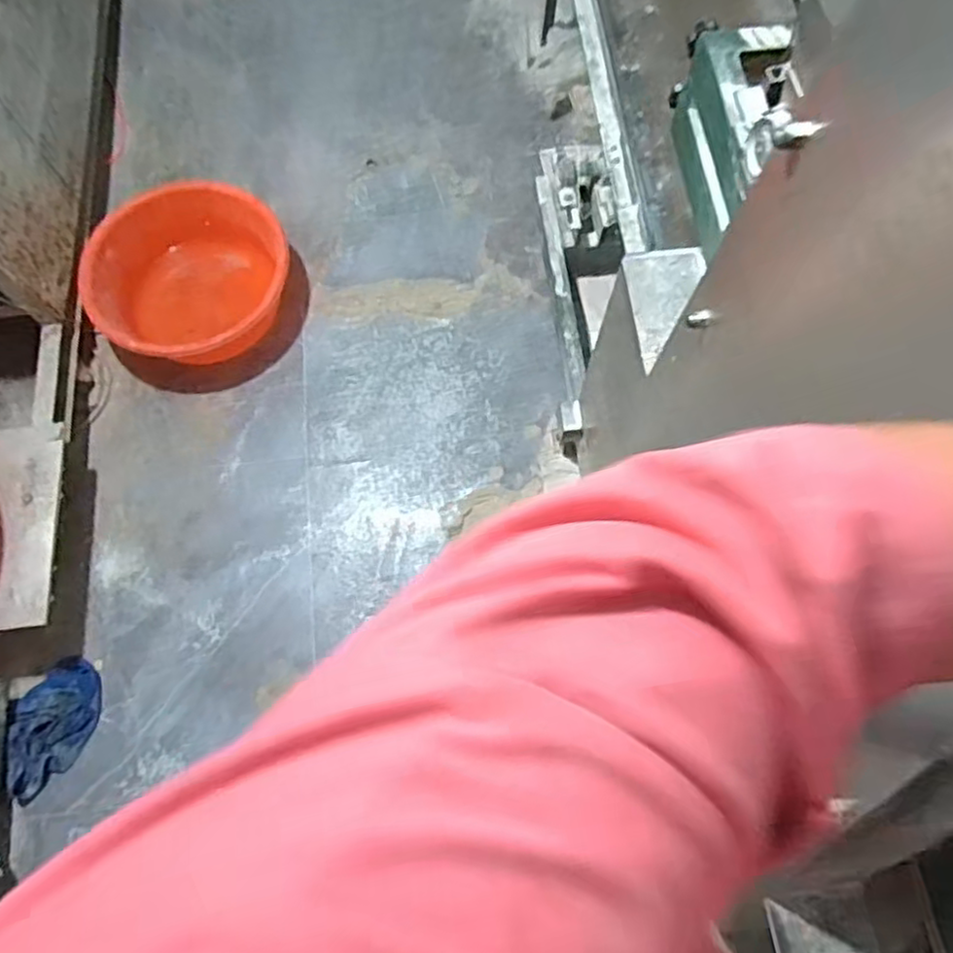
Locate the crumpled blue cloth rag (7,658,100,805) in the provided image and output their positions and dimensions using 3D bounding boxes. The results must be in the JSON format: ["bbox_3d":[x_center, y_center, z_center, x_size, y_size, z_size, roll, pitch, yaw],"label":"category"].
[{"bbox_3d":[-0.751,0.445,1.202,0.128,0.055,0.227,-4,71,-3],"label":"crumpled blue cloth rag"}]

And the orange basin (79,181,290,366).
[{"bbox_3d":[-0.608,-0.425,1.432,0.330,0.163,0.393,40,74,11],"label":"orange basin"}]

